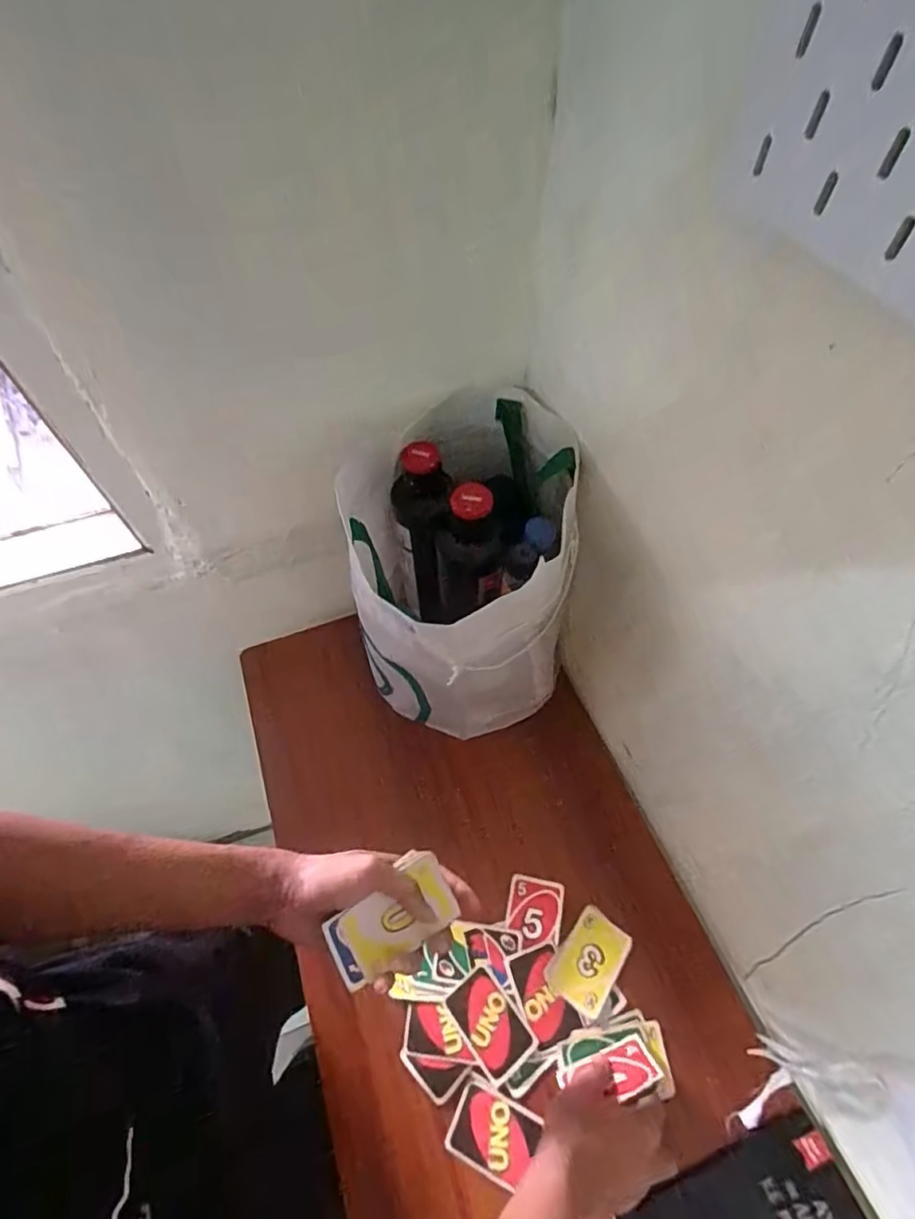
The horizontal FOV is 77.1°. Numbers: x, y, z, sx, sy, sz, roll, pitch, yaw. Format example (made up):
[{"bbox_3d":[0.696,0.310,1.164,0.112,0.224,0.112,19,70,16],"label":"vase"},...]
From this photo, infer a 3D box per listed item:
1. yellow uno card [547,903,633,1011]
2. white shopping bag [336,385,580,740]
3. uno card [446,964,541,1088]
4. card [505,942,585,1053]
[{"bbox_3d":[0.133,0.351,0.580,0.055,0.008,0.082,36,66,21],"label":"yellow uno card"},{"bbox_3d":[0.008,-0.026,0.629,0.220,0.298,0.250,-11,59,-5],"label":"white shopping bag"},{"bbox_3d":[0.032,0.397,0.550,0.054,0.005,0.084,-33,63,-18],"label":"uno card"},{"bbox_3d":[0.085,0.379,0.563,0.051,0.004,0.080,-16,62,-11],"label":"card"}]

